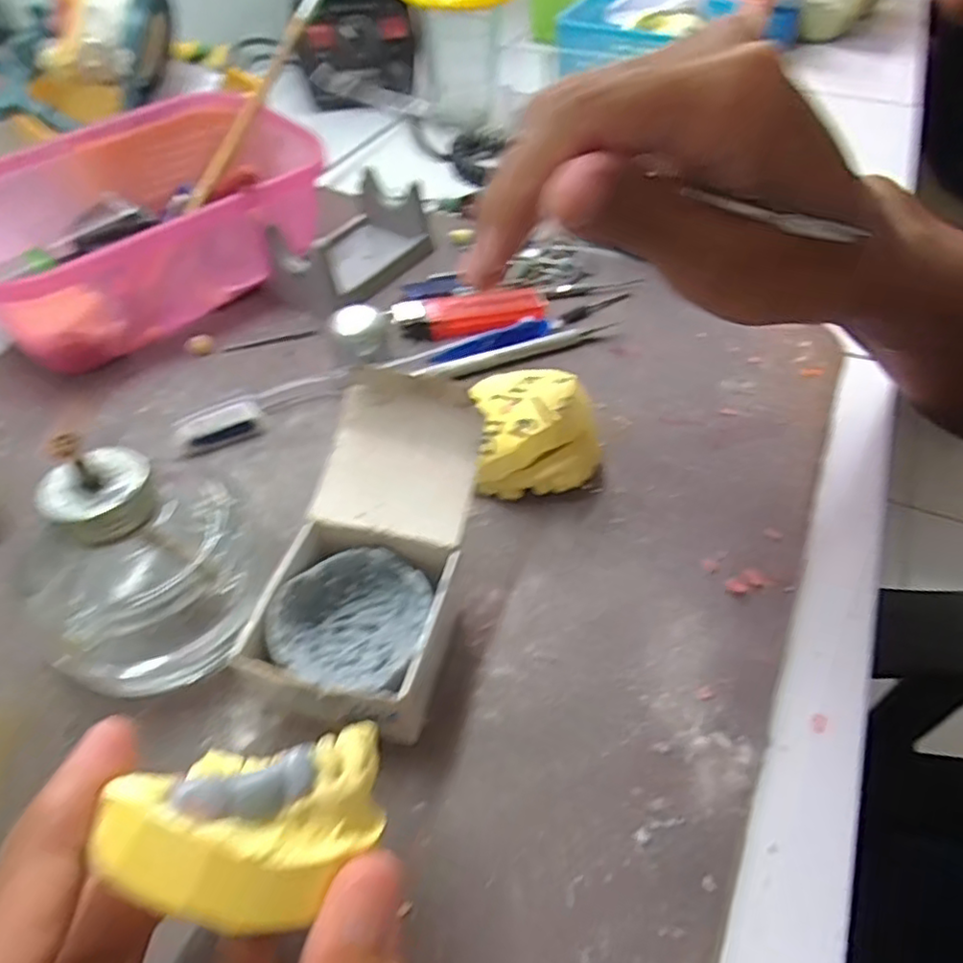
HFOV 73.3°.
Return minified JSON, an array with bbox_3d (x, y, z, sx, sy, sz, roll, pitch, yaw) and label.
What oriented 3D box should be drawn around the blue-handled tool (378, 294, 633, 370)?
[{"bbox_3d":[0.017,-0.077,0.335,0.137,0.009,0.012,-19,53,-16],"label":"blue-handled tool"}]

